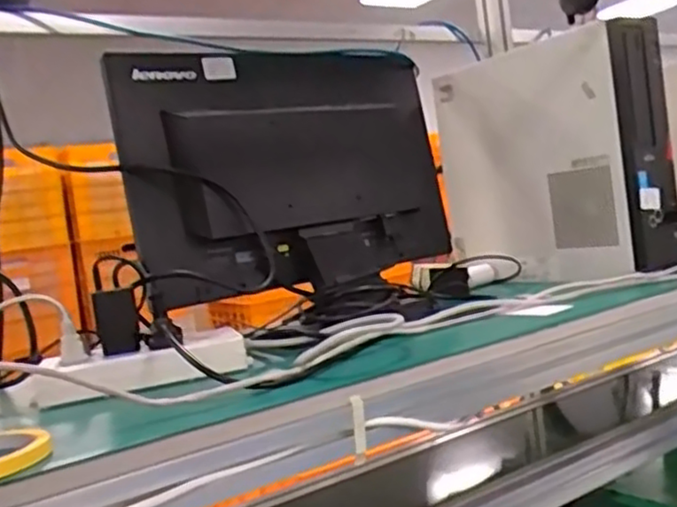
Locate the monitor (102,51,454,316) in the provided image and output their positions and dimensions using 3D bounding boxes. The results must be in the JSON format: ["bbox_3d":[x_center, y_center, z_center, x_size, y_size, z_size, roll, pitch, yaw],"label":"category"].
[{"bbox_3d":[-0.053,-0.102,0.877,0.436,0.295,0.108,-12,-10,-36],"label":"monitor"}]

